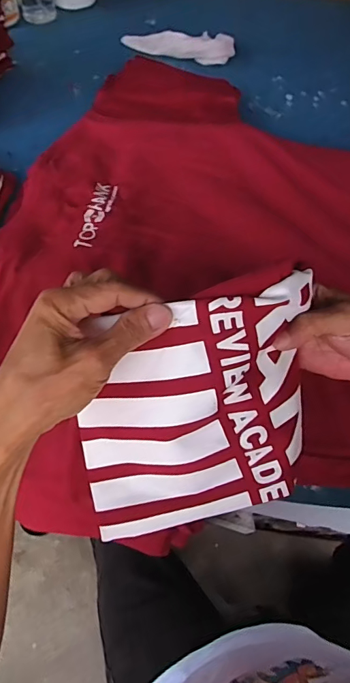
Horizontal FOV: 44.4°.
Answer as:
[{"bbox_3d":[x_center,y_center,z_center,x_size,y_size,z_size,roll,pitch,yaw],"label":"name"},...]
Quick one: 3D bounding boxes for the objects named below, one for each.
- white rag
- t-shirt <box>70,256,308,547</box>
[{"bbox_3d":[0.004,-0.562,0.821,0.219,0.041,0.061,10,57,4],"label":"white rag"},{"bbox_3d":[0.016,0.054,0.338,0.195,0.199,0.054,-8,21,0],"label":"t-shirt"}]

